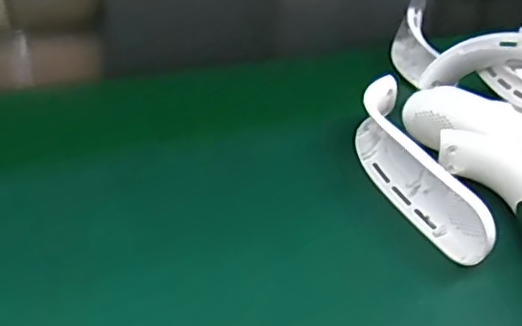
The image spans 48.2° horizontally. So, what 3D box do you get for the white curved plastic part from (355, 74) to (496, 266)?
[{"bbox_3d":[0.118,0.001,0.459,0.045,0.060,0.189,-4,39,-11],"label":"white curved plastic part"}]

